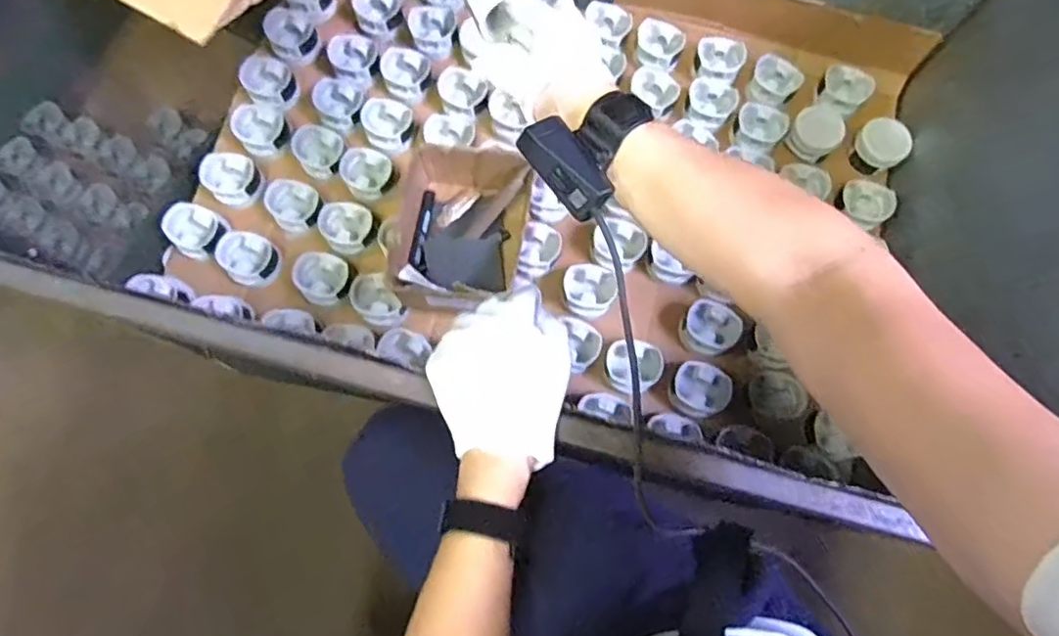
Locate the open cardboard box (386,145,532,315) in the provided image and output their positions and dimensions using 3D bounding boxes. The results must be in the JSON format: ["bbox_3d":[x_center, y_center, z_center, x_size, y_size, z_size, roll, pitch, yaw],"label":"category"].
[{"bbox_3d":[-0.094,-0.118,0.822,0.165,0.084,0.216,6,74,0],"label":"open cardboard box"}]

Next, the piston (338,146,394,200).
[{"bbox_3d":[-0.244,-0.216,0.914,0.080,0.036,0.077,0,74,-1],"label":"piston"}]

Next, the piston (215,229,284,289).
[{"bbox_3d":[-0.402,-0.087,0.872,0.073,0.036,0.084,-42,79,-12],"label":"piston"}]

